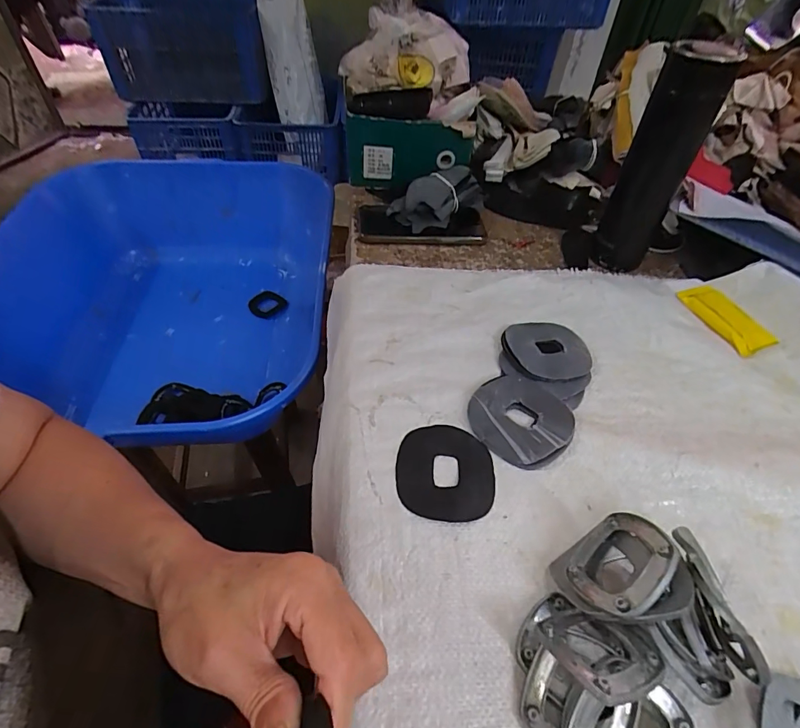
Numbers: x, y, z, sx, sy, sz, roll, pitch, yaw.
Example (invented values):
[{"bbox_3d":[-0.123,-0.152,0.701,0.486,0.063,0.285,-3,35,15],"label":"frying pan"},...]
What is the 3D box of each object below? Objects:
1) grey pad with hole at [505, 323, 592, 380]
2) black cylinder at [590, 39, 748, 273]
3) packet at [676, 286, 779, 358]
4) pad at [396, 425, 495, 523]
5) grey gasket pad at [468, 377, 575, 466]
[{"bbox_3d":[0.147,-0.016,0.438,0.082,0.010,0.075,-1,48,-5],"label":"grey pad with hole"},{"bbox_3d":[0.288,-0.226,0.499,0.065,0.219,0.078,24,51,16],"label":"black cylinder"},{"bbox_3d":[0.353,-0.053,0.486,0.043,0.012,0.100,-12,50,-15],"label":"packet"},{"bbox_3d":[0.036,0.084,0.351,0.075,0.005,0.080,4,48,-1],"label":"pad"},{"bbox_3d":[0.106,0.043,0.381,0.080,0.014,0.084,36,55,25],"label":"grey gasket pad"}]

